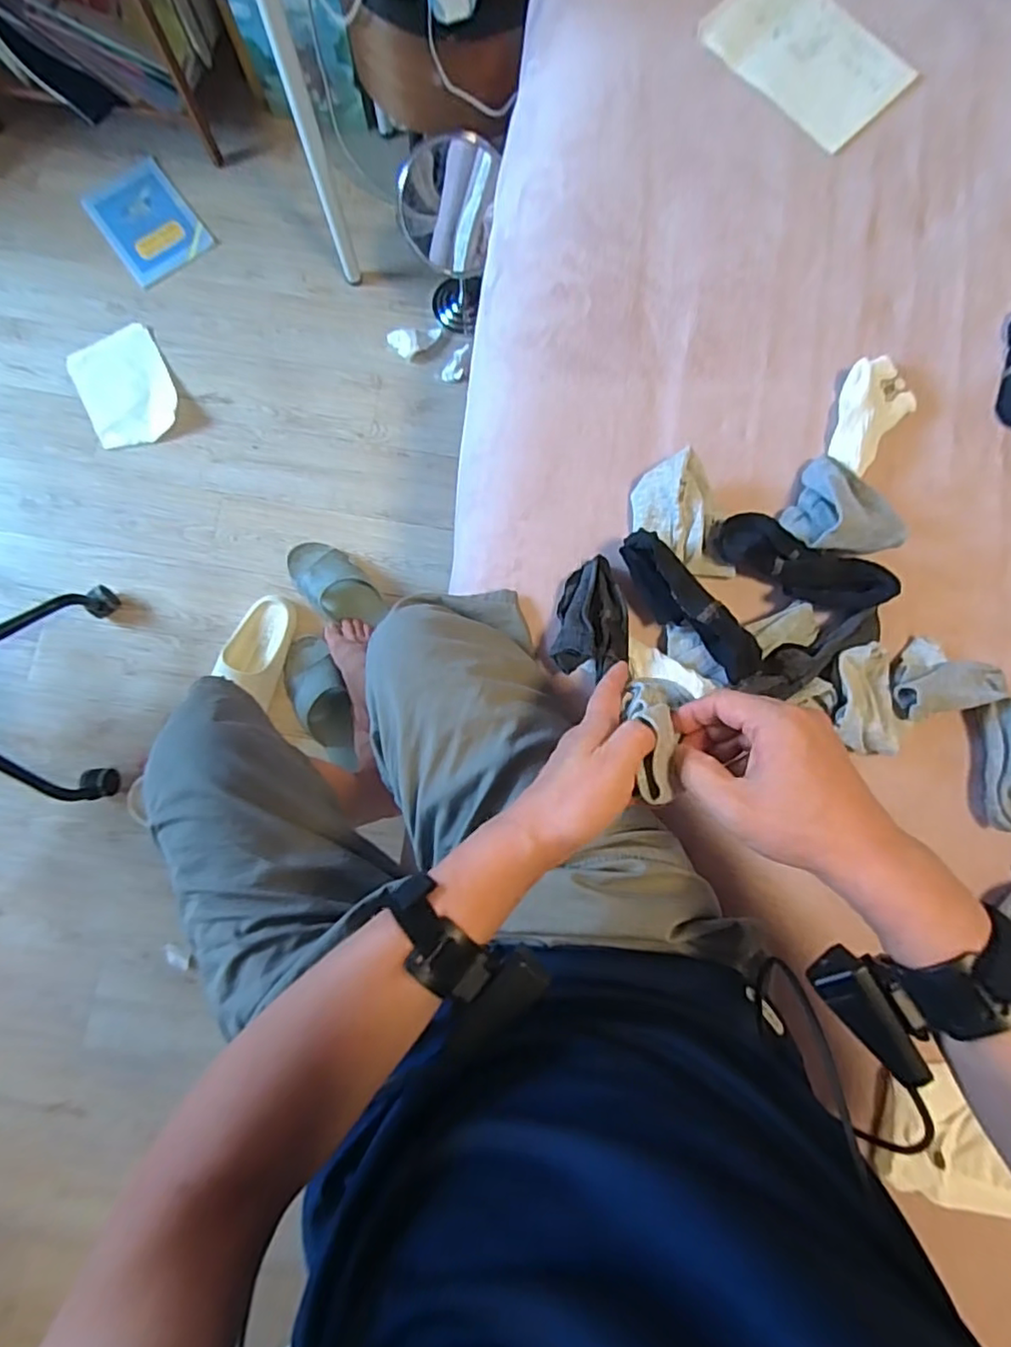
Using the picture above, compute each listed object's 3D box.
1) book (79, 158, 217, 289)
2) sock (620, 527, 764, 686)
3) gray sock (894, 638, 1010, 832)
[{"bbox_3d":[-0.732,-0.926,1.259,0.177,0.017,0.226,-37,84,-7],"label":"book"},{"bbox_3d":[0.162,-0.059,0.548,0.046,0.055,0.159,-35,84,-7],"label":"sock"},{"bbox_3d":[0.417,0.048,0.547,0.088,0.040,0.169,-39,85,-7],"label":"gray sock"}]

